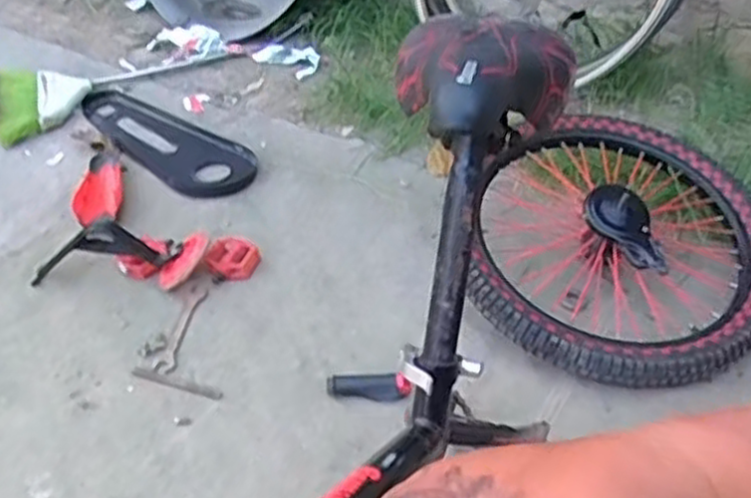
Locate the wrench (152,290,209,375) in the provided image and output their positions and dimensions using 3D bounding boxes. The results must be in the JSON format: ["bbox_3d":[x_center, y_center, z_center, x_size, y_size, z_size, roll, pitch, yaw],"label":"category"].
[{"bbox_3d":[-0.285,0.118,1.110,0.031,0.006,0.169,6,39,4],"label":"wrench"}]

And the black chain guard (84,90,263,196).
[{"bbox_3d":[-0.437,-0.222,1.521,0.518,0.022,0.177,29,46,29],"label":"black chain guard"}]

